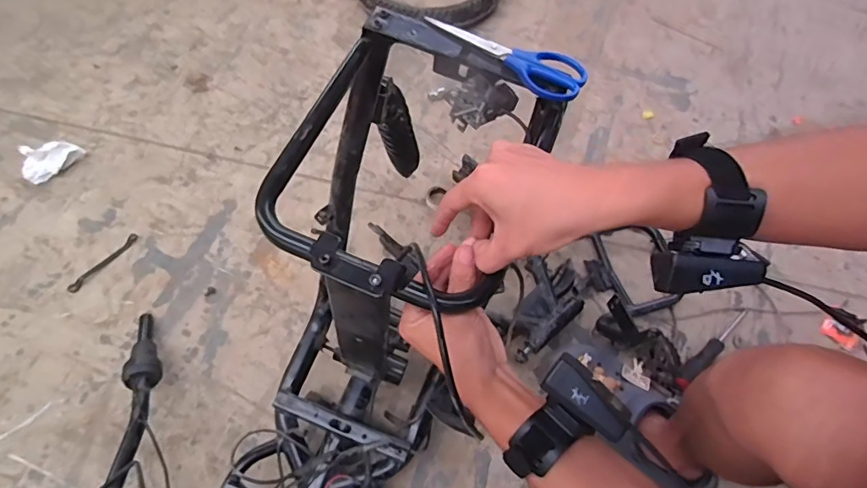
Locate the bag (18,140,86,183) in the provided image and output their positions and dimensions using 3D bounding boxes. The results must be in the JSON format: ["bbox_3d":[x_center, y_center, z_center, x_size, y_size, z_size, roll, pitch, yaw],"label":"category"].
[{"bbox_3d":[-0.735,-0.163,0.956,0.109,0.047,0.056,-38,66,-21],"label":"bag"}]

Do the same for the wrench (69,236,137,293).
[{"bbox_3d":[-0.581,0.033,0.878,0.019,0.004,0.137,30,63,16],"label":"wrench"}]

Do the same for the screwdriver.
[{"bbox_3d":[0.439,0.161,0.774,0.189,0.019,0.021,-34,65,-20],"label":"screwdriver"}]

